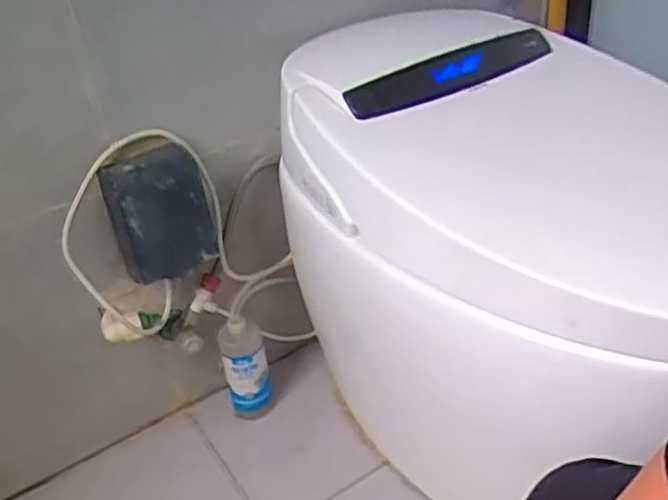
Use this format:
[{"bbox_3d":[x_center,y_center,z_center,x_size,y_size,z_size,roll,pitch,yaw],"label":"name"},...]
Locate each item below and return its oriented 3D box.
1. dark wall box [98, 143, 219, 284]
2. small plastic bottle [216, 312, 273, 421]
[{"bbox_3d":[-0.217,-0.044,0.890,0.119,0.151,0.059,-17,35,-17],"label":"dark wall box"},{"bbox_3d":[-0.130,0.181,1.061,0.066,0.181,0.054,-9,34,-6],"label":"small plastic bottle"}]

